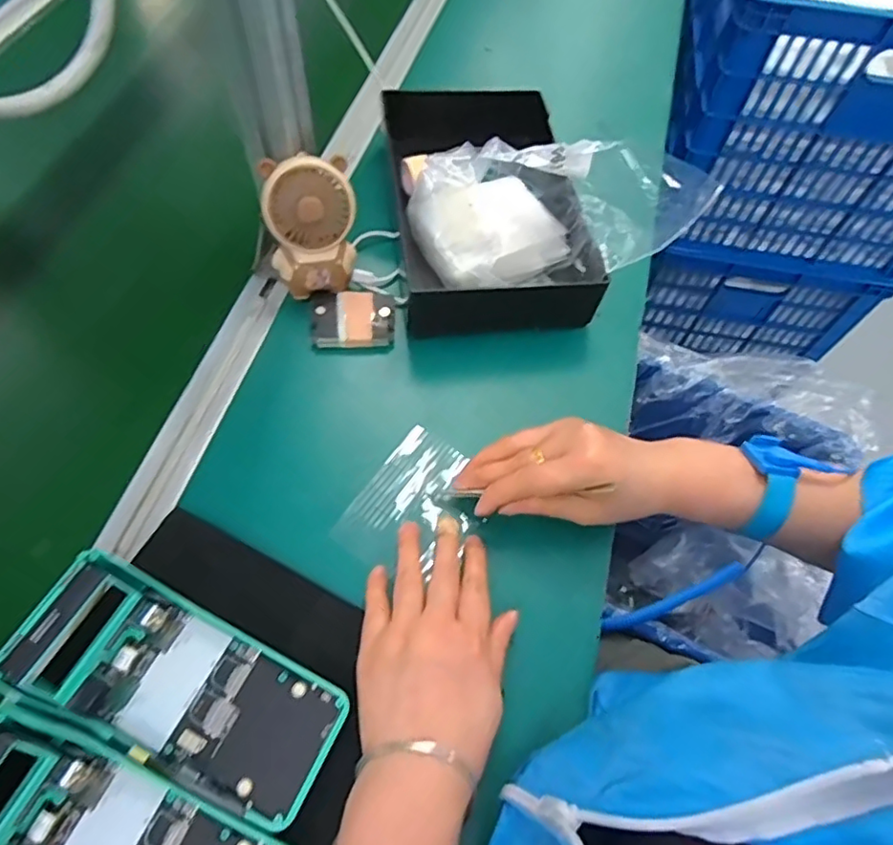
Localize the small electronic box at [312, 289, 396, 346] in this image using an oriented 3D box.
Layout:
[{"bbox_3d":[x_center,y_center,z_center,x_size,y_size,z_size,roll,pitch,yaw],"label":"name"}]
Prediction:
[{"bbox_3d":[-0.077,-0.090,0.505,0.067,0.013,0.058,-3,60,-5],"label":"small electronic box"}]

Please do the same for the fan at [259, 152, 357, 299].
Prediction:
[{"bbox_3d":[-0.110,-0.161,0.488,0.067,0.104,0.050,-10,31,-12],"label":"fan"}]

